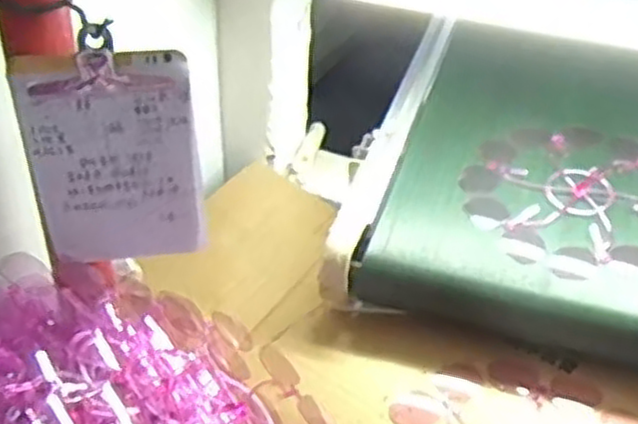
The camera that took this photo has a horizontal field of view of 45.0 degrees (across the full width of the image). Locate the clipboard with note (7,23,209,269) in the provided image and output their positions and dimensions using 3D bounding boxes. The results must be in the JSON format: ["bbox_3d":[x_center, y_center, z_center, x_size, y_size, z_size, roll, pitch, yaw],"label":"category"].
[{"bbox_3d":[-0.180,-0.046,0.682,0.147,0.217,0.024,-4,34,-10],"label":"clipboard with note"}]

